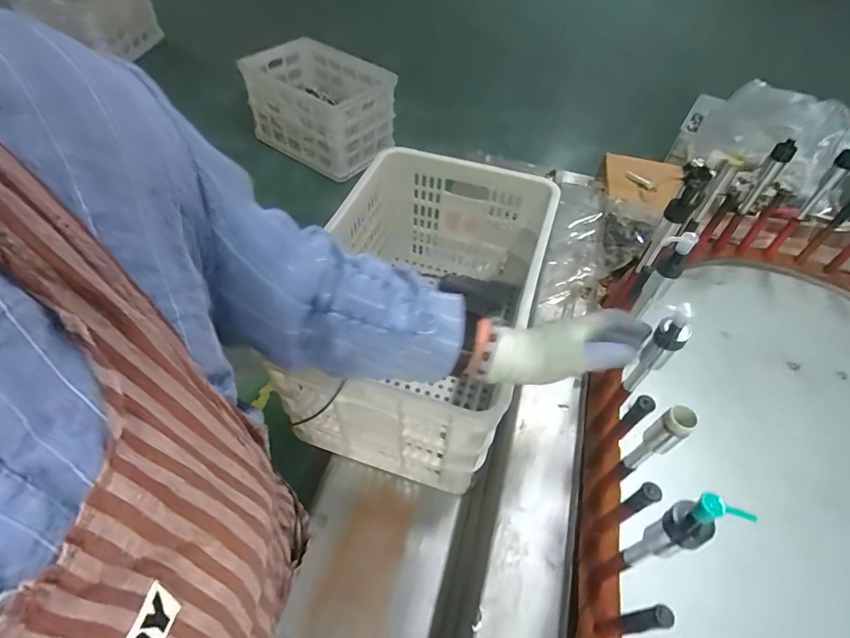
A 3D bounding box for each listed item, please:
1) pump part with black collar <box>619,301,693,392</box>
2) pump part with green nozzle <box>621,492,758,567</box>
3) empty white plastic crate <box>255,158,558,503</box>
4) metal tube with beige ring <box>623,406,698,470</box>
[{"bbox_3d":[0.254,0.039,0.492,0.028,0.153,0.023,24,55,13],"label":"pump part with black collar"},{"bbox_3d":[0.204,0.182,0.372,0.027,0.164,0.030,-15,55,-16],"label":"pump part with green nozzle"},{"bbox_3d":[-0.010,-0.027,0.822,0.389,0.296,0.536,16,53,8],"label":"empty white plastic crate"},{"bbox_3d":[0.230,0.124,0.442,0.024,0.124,0.025,-30,60,-24],"label":"metal tube with beige ring"}]

